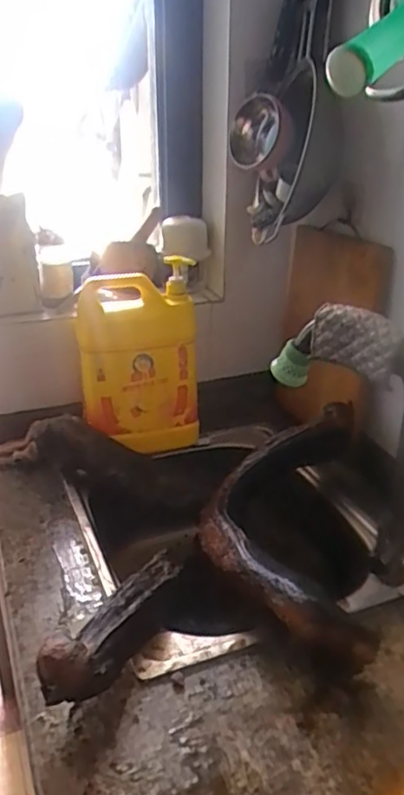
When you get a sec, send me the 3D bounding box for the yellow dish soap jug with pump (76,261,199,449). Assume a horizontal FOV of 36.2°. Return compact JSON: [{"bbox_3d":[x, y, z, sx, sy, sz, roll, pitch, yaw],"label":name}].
[{"bbox_3d":[-0.106,-0.061,1.032,0.194,0.270,0.128,-1,23,-10],"label":"yellow dish soap jug with pump"}]

